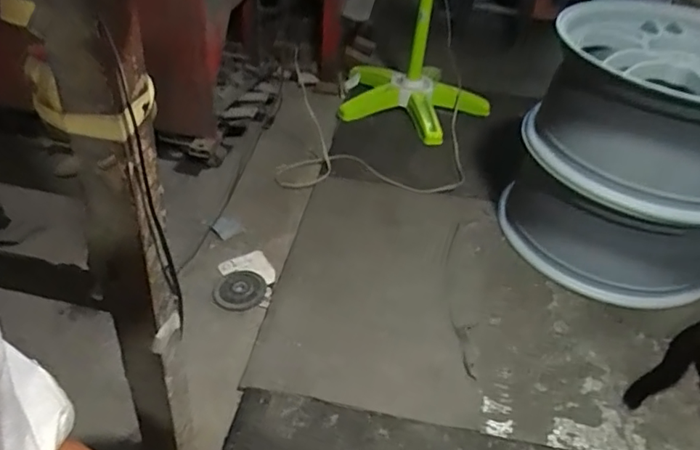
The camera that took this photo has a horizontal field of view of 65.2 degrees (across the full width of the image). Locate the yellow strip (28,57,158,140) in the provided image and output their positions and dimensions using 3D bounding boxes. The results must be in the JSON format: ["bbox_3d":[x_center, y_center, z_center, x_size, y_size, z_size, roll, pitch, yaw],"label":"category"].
[{"bbox_3d":[-0.211,-0.106,0.447,0.096,0.053,0.063,-5,40,-13],"label":"yellow strip"}]

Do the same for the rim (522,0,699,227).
[{"bbox_3d":[0.570,-0.226,1.020,0.404,0.253,0.428,21,41,18],"label":"rim"}]

